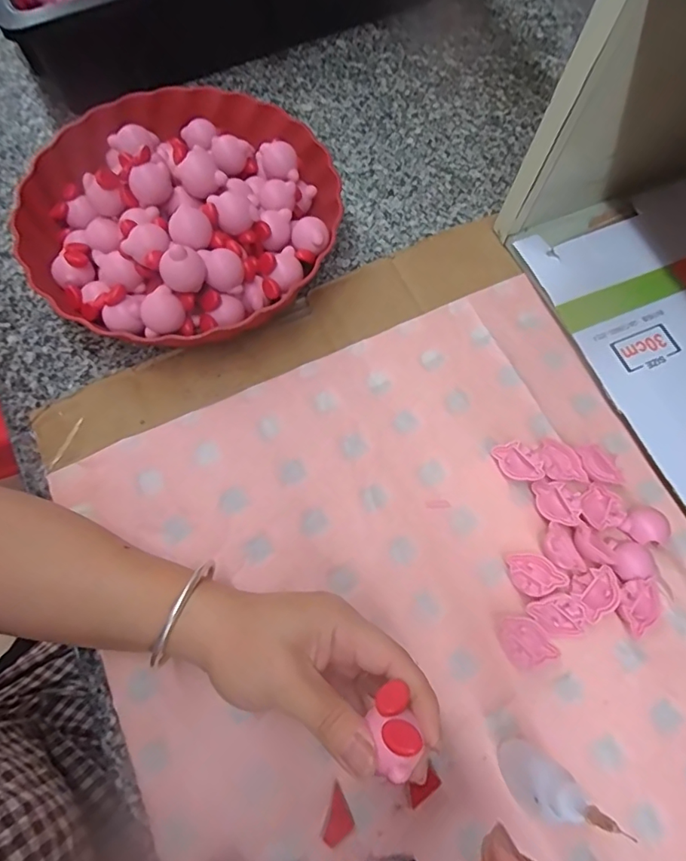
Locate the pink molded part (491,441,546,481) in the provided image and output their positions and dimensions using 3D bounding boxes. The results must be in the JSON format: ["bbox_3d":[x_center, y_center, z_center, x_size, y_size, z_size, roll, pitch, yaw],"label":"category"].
[{"bbox_3d":[0.124,0.023,0.350,0.022,0.006,0.036,-42,64,9],"label":"pink molded part"}]

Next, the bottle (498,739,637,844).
[{"bbox_3d":[0.105,0.186,0.255,0.028,0.081,0.029,40,76,13],"label":"bottle"}]

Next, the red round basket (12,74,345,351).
[{"bbox_3d":[-0.124,-0.176,0.391,0.235,0.080,0.243,0,71,0],"label":"red round basket"}]

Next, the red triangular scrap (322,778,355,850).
[{"bbox_3d":[-0.001,0.218,0.278,0.015,0.004,0.027,16,72,6],"label":"red triangular scrap"}]

